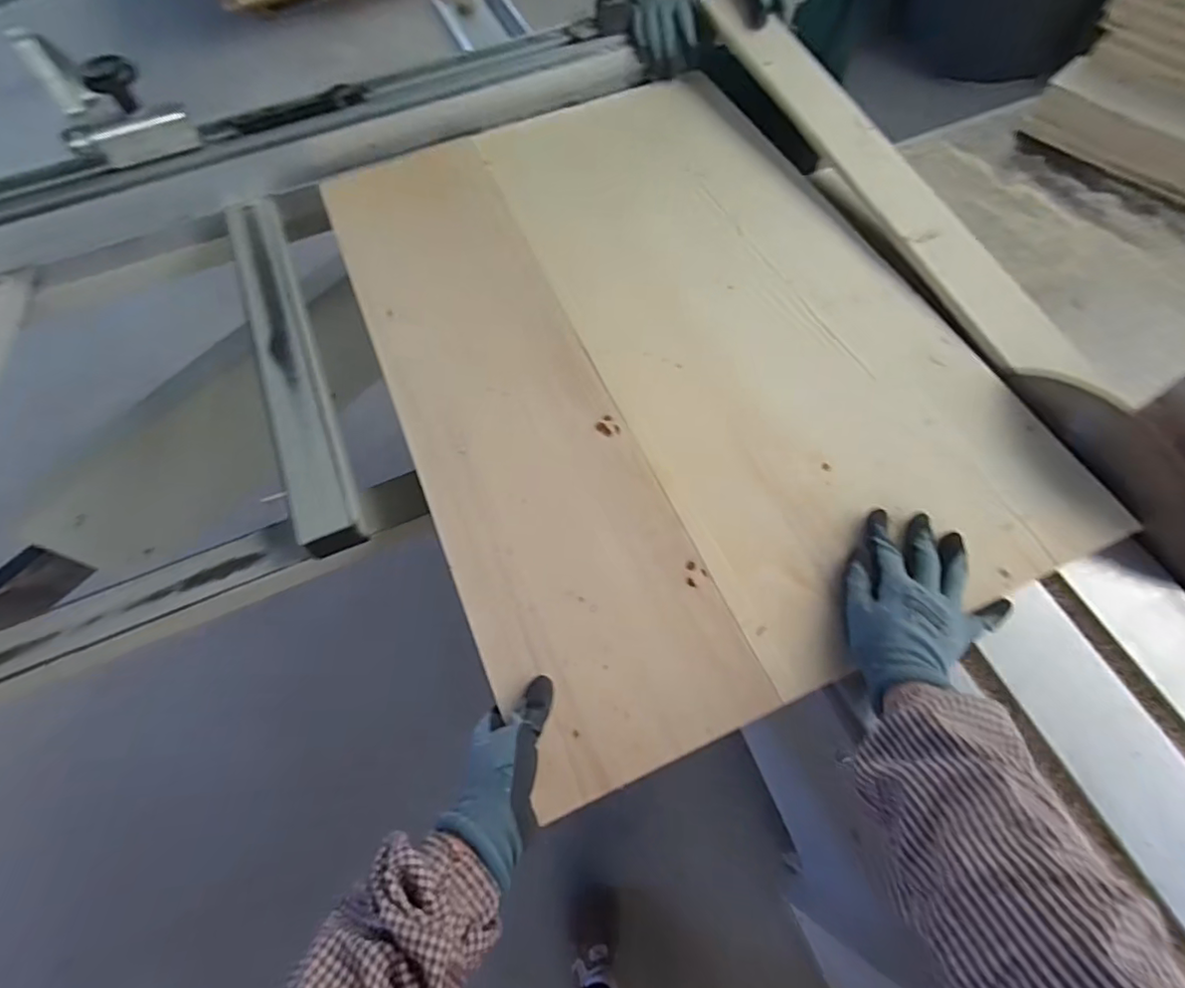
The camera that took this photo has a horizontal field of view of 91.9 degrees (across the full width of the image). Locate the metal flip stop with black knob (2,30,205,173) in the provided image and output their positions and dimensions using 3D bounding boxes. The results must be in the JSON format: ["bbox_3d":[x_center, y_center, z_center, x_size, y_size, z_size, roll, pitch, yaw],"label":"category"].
[{"bbox_3d":[-0.587,-0.480,0.689,0.128,0.113,0.134,-34,64,-16],"label":"metal flip stop with black knob"}]

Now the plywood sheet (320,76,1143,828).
[{"bbox_3d":[0.071,-0.168,0.614,0.560,0.022,0.741,-23,66,-7],"label":"plywood sheet"}]

